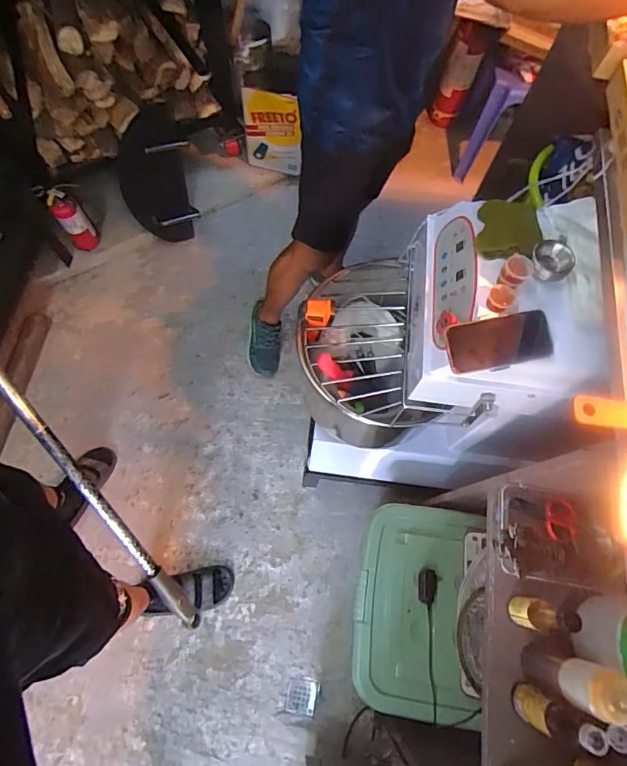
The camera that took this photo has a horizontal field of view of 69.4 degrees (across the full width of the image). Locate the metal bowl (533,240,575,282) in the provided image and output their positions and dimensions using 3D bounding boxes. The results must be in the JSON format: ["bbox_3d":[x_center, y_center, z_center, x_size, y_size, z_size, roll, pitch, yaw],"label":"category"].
[{"bbox_3d":[0.388,-0.199,0.736,0.055,0.040,0.063,19,70,4],"label":"metal bowl"}]

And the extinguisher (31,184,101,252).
[{"bbox_3d":[-0.859,-0.585,1.636,0.132,0.257,0.106,-41,77,-16],"label":"extinguisher"}]

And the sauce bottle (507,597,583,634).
[{"bbox_3d":[0.387,0.393,0.765,0.058,0.167,0.055,16,70,3],"label":"sauce bottle"}]

